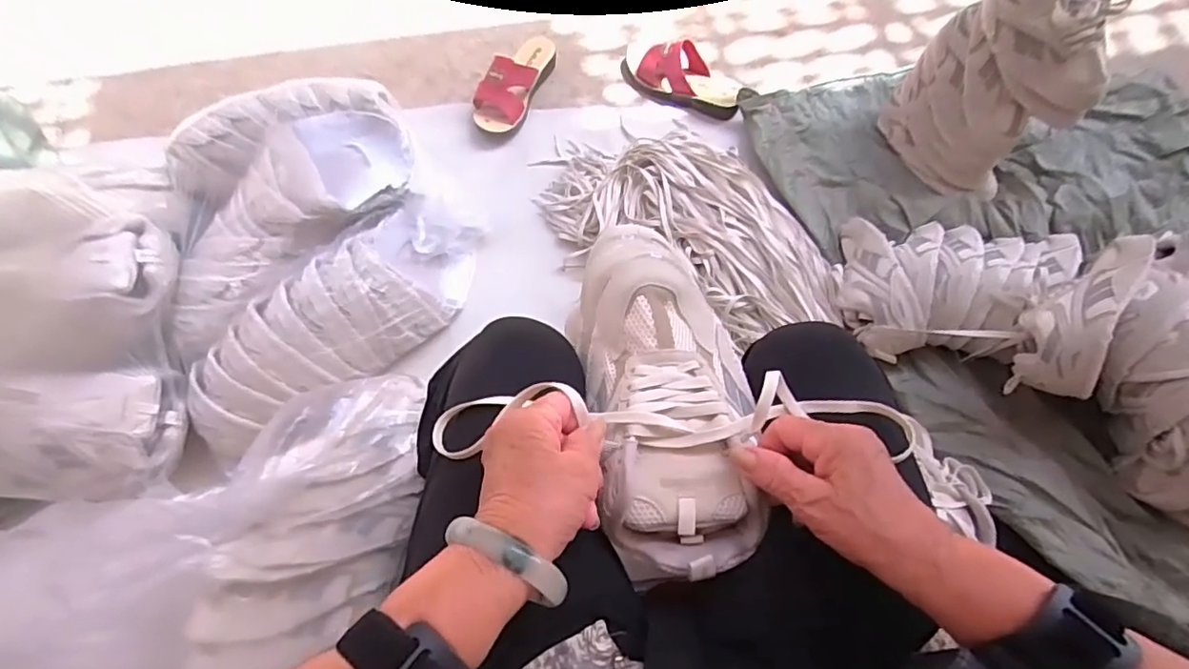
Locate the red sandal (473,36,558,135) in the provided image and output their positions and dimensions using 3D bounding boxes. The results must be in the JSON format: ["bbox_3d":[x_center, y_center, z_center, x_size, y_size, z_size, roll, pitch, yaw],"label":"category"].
[{"bbox_3d":[-0.141,-0.446,0.999,0.088,0.072,0.224,21,72,5],"label":"red sandal"}]

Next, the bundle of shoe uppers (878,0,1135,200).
[{"bbox_3d":[0.596,-0.373,0.842,0.130,0.299,0.204,-14,73,-6],"label":"bundle of shoe uppers"}]

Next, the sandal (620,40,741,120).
[{"bbox_3d":[0.154,-0.461,1.015,0.230,0.080,0.088,31,73,8],"label":"sandal"}]

